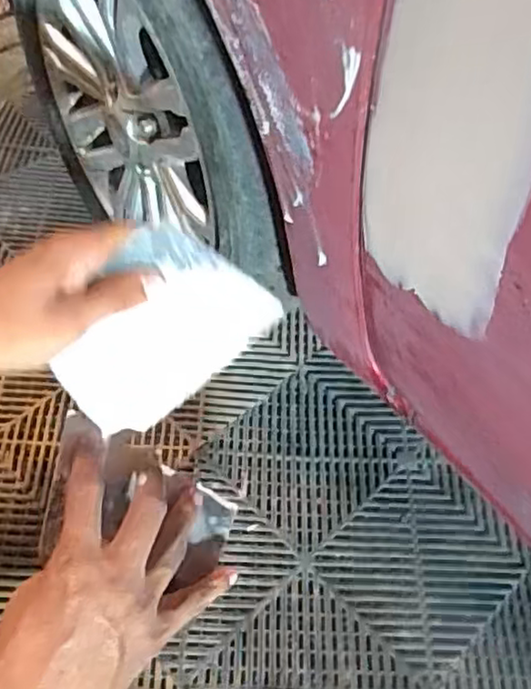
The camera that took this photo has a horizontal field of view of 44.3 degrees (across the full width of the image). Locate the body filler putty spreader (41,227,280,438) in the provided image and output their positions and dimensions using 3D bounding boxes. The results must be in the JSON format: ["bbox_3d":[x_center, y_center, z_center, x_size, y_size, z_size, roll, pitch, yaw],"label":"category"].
[{"bbox_3d":[-0.072,-0.008,0.423,0.137,0.006,0.098,-41,109,4],"label":"body filler putty spreader"}]

